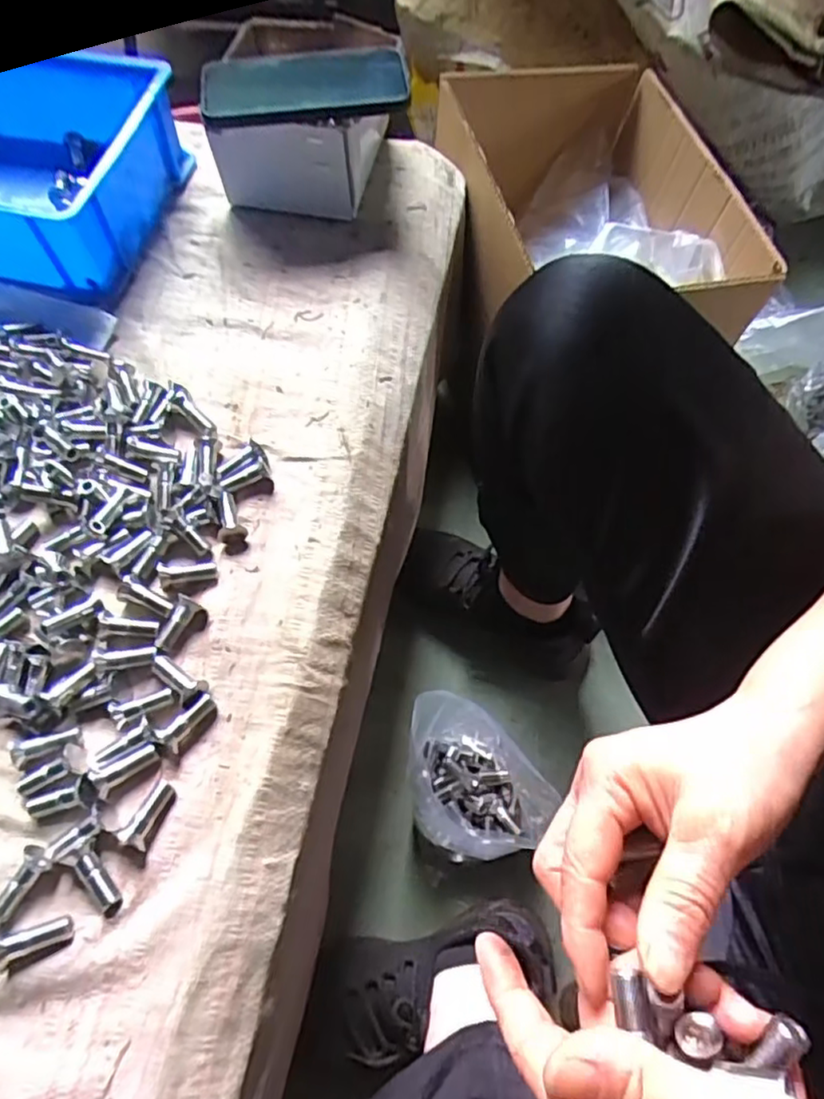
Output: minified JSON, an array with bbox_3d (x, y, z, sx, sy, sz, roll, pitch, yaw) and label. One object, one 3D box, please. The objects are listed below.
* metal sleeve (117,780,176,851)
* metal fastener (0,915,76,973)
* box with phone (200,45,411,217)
[{"bbox_3d":[-0.143,0.146,0.352,0.012,0.013,0.035,19,49,11],"label":"metal sleeve"},{"bbox_3d":[-0.191,0.198,0.325,0.037,0.010,0.013,-18,65,-20],"label":"metal fastener"},{"bbox_3d":[-0.081,-0.365,0.548,0.145,0.087,0.117,13,64,6],"label":"box with phone"}]

